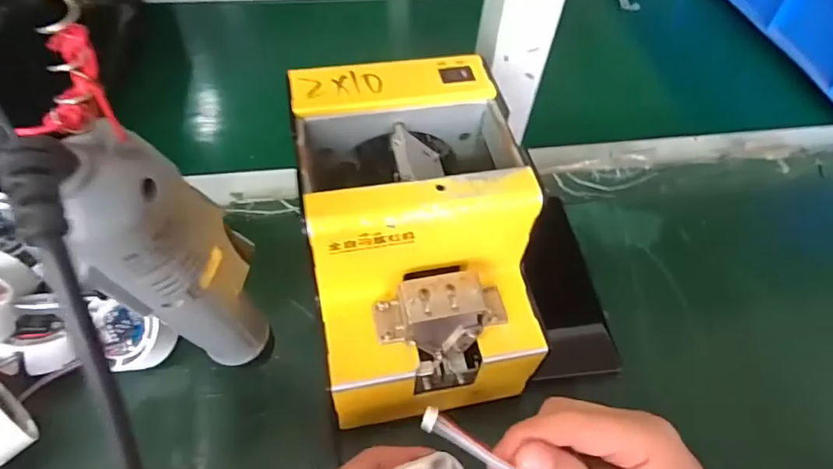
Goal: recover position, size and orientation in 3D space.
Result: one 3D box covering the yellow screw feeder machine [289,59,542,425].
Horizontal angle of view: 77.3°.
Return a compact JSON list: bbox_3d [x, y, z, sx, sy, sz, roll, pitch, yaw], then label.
[{"bbox_3d":[-0.002,-0.001,0.318,0.123,0.116,0.176,-8,55,-11],"label":"yellow screw feeder machine"}]

